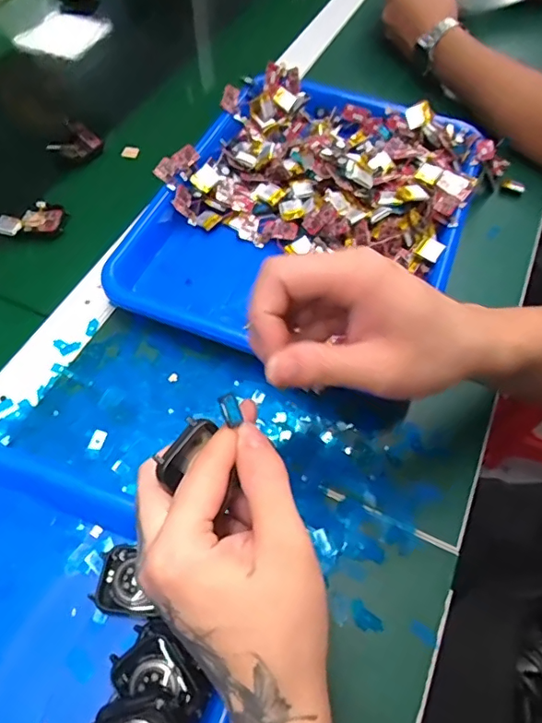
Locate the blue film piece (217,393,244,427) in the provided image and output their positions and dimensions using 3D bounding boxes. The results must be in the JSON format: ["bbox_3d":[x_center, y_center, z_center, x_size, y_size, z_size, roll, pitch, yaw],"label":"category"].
[{"bbox_3d":[-0.019,0.021,0.238,0.009,0.004,0.012,-24,81,-26],"label":"blue film piece"}]

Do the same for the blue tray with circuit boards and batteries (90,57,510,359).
[{"bbox_3d":[0.042,-0.134,0.457,0.271,0.061,0.329,21,57,10],"label":"blue tray with circuit boards and batteries"}]

